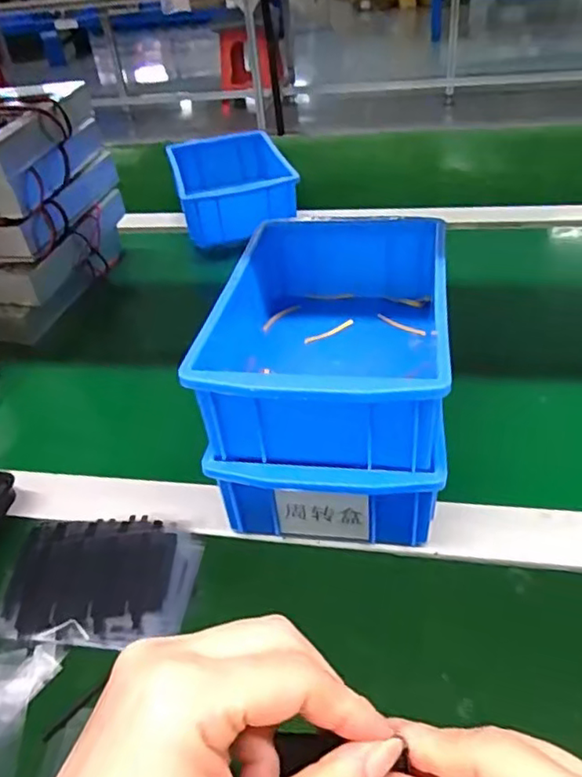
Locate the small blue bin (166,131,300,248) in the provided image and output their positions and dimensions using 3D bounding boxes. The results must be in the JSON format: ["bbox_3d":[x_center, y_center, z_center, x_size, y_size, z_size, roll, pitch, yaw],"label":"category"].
[{"bbox_3d":[-0.076,-0.253,0.752,0.128,0.059,0.199,-14,40,-7],"label":"small blue bin"}]

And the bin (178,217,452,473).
[{"bbox_3d":[0.028,-0.040,0.387,0.129,0.065,0.202,2,41,11],"label":"bin"}]

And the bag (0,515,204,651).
[{"bbox_3d":[-0.111,0.110,0.360,0.108,0.011,0.083,2,41,11],"label":"bag"}]

